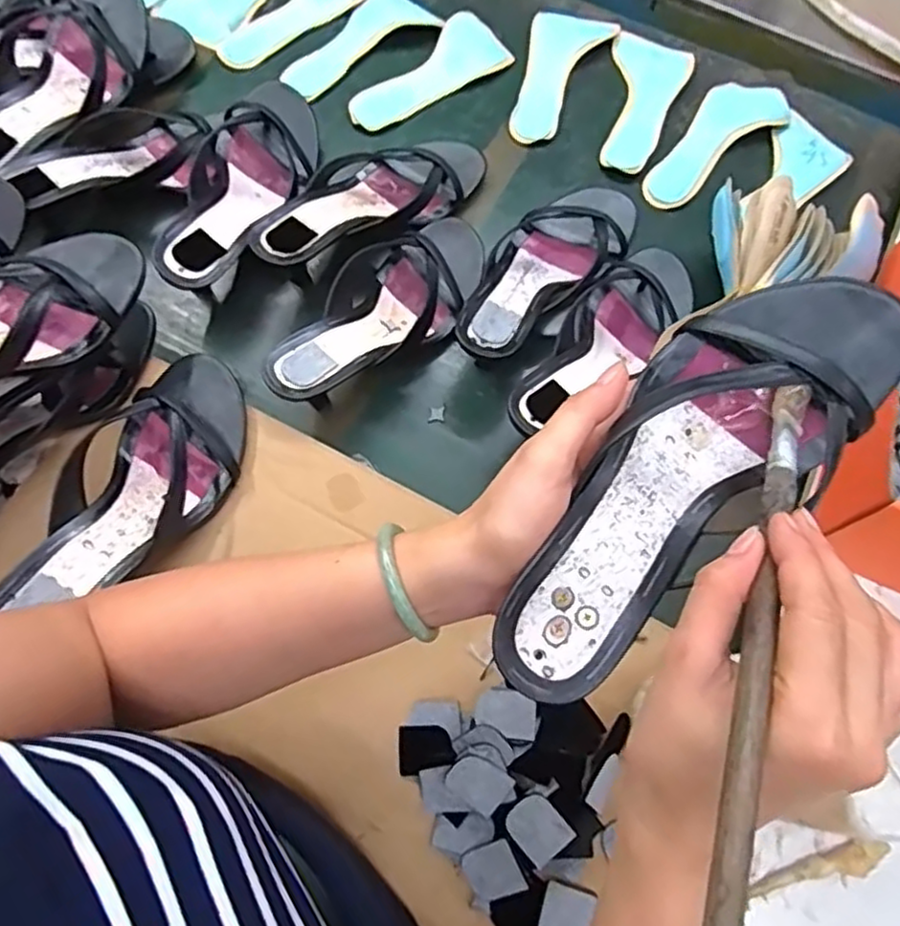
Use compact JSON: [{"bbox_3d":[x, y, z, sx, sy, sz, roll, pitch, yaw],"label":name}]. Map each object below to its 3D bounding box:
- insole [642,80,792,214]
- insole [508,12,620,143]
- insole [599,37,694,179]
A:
[{"bbox_3d":[0.252,-0.319,0.688,0.188,0.006,0.075,-39,73,-11],"label":"insole"},{"bbox_3d":[0.100,-0.404,0.717,0.078,0.012,0.186,26,70,8],"label":"insole"},{"bbox_3d":[0.198,-0.363,0.705,0.081,0.011,0.185,12,69,3],"label":"insole"}]

